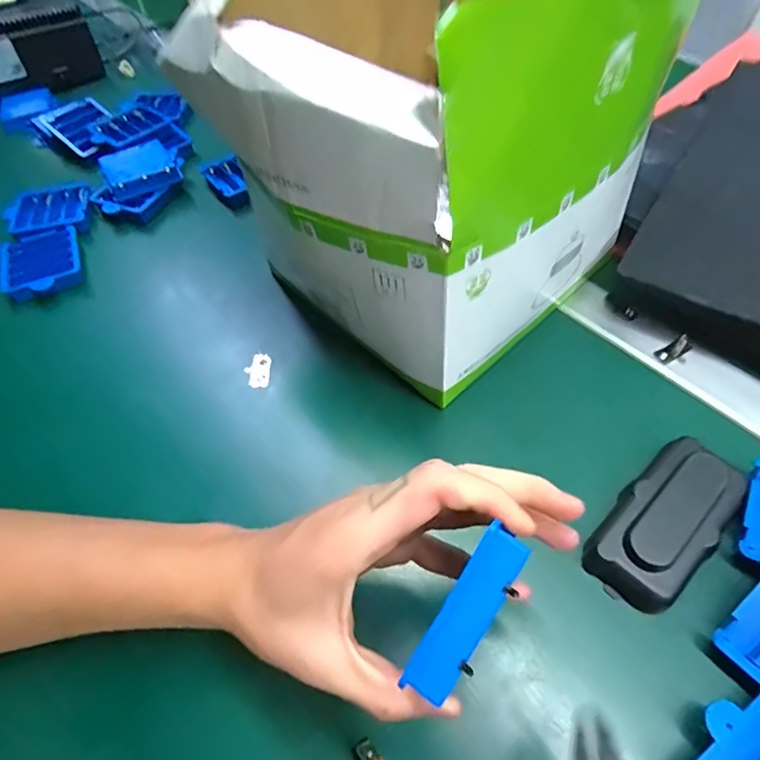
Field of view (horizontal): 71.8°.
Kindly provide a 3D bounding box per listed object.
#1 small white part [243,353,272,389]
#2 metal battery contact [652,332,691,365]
[{"bbox_3d":[-0.093,-0.007,0.401,0.018,0.008,0.030,-4,53,1],"label":"small white part"},{"bbox_3d":[0.216,-0.022,0.386,0.026,0.007,0.012,-36,56,3],"label":"metal battery contact"}]

